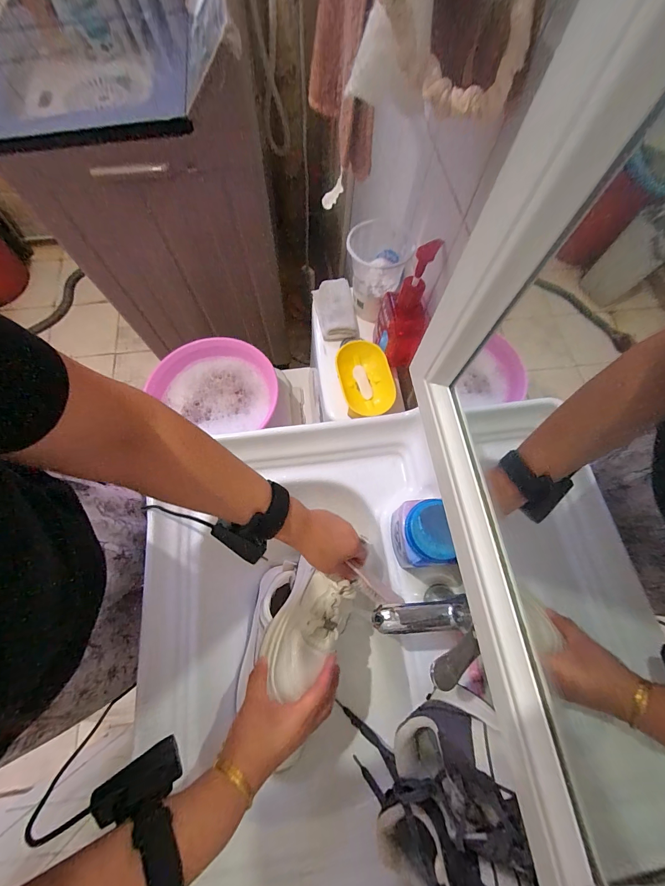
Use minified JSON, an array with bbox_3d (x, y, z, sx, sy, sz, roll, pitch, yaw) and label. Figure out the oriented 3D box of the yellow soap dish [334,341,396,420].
[{"bbox_3d":[0.062,-0.112,0.603,0.094,0.045,0.144,-10,70,-7],"label":"yellow soap dish"}]

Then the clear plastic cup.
[{"bbox_3d":[0.082,-0.328,0.634,0.112,0.127,0.116,11,69,2],"label":"clear plastic cup"}]

